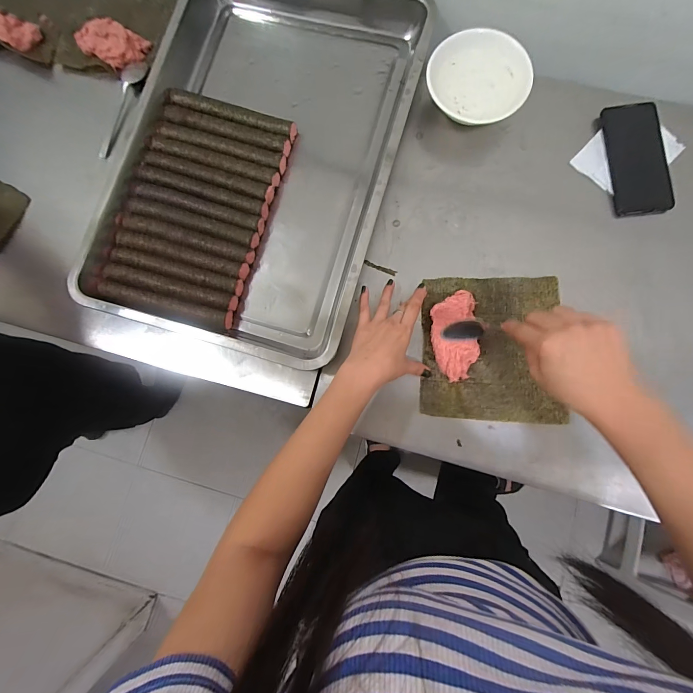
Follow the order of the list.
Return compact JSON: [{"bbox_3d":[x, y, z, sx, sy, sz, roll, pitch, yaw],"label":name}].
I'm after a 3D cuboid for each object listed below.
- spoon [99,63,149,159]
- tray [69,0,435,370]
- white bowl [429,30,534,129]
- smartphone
[{"bbox_3d":[-0.364,-0.386,0.534,0.027,0.025,0.178,14,85,5],"label":"spoon"},{"bbox_3d":[-0.127,-0.298,0.494,0.395,0.054,0.600,16,85,5],"label":"tray"},{"bbox_3d":[0.190,-0.385,0.492,0.145,0.049,0.124,8,85,4],"label":"white bowl"},{"bbox_3d":[0.427,-0.274,0.484,0.078,0.013,0.162,-5,84,3],"label":"smartphone"}]

